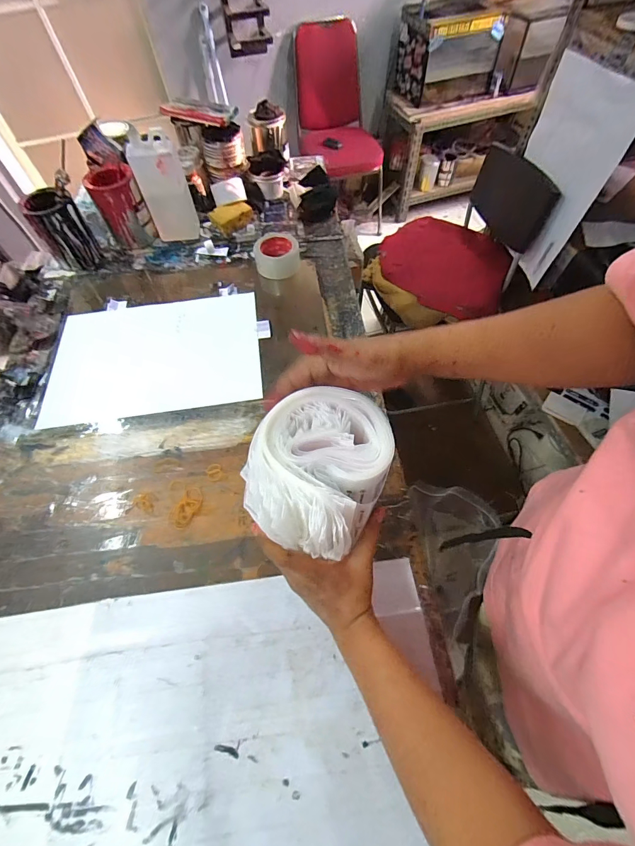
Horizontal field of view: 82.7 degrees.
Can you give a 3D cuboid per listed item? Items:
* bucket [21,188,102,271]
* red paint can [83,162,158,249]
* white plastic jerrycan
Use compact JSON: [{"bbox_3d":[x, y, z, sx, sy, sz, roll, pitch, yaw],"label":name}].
[{"bbox_3d":[-0.603,-0.451,0.862,0.106,0.158,0.091,-34,62,-16],"label":"bucket"},{"bbox_3d":[-0.479,-0.526,0.894,0.103,0.165,0.106,-25,60,-12],"label":"red paint can"},{"bbox_3d":[-0.354,-0.535,0.853,0.108,0.233,0.076,-20,59,-9],"label":"white plastic jerrycan"}]

